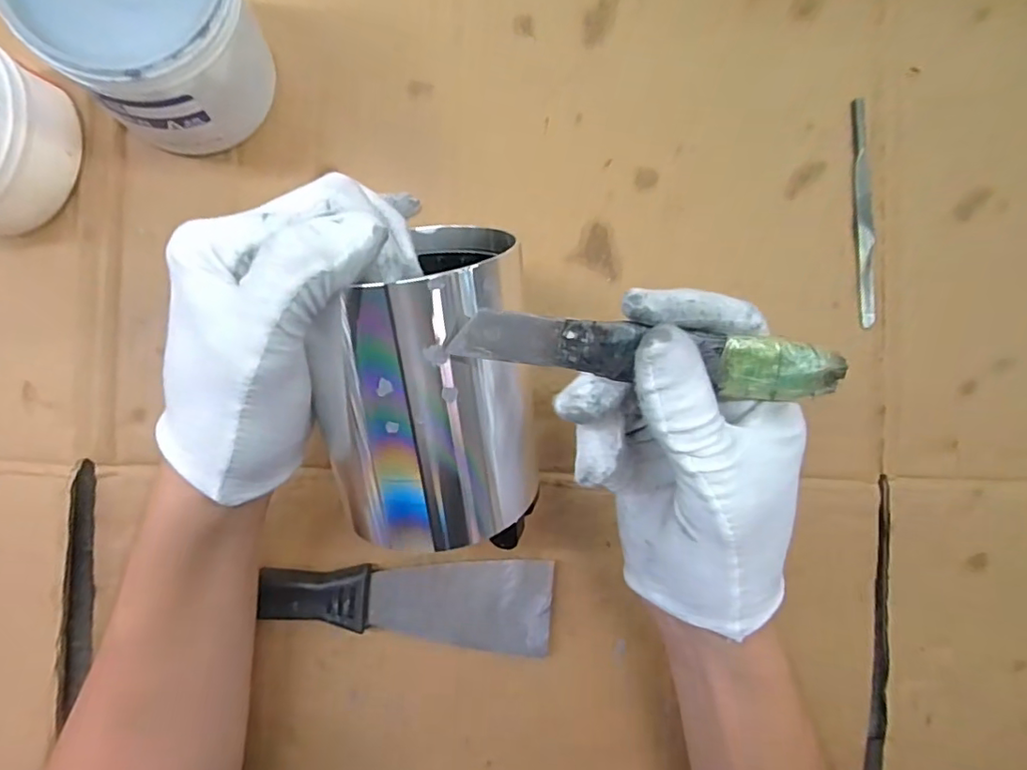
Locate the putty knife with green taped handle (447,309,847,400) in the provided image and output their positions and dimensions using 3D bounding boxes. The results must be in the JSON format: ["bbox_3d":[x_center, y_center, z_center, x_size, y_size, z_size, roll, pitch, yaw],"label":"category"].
[{"bbox_3d":[0.050,-0.010,0.193,0.136,0.010,0.018,6,88,-10],"label":"putty knife with green taped handle"}]

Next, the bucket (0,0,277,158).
[{"bbox_3d":[-0.151,-0.154,0.252,0.080,0.090,0.079,0,88,-2],"label":"bucket"}]

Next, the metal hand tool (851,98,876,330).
[{"bbox_3d":[0.189,-0.093,0.309,0.011,0.004,0.121,0,88,-2],"label":"metal hand tool"}]

